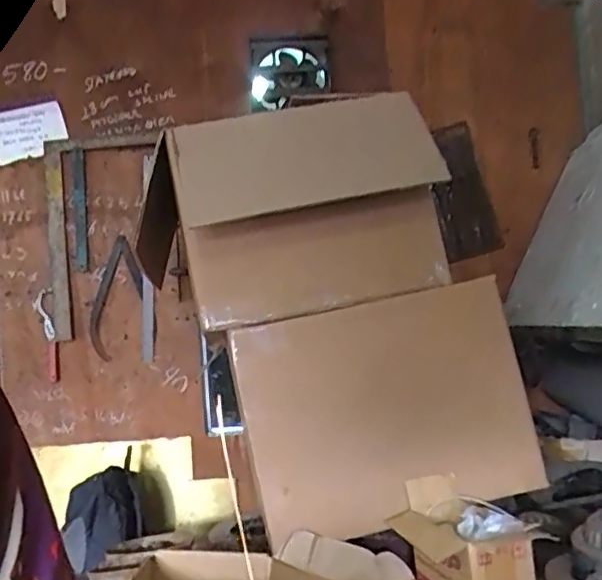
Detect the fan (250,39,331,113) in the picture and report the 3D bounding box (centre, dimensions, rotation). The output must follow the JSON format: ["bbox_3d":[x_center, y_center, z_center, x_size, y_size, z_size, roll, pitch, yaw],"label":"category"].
[{"bbox_3d":[-0.038,-0.645,1.824,0.240,0.192,0.107,-4,-2,6],"label":"fan"}]

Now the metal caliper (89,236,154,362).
[{"bbox_3d":[-0.529,0.029,1.843,0.189,0.367,0.025,5,5,1],"label":"metal caliper"}]

